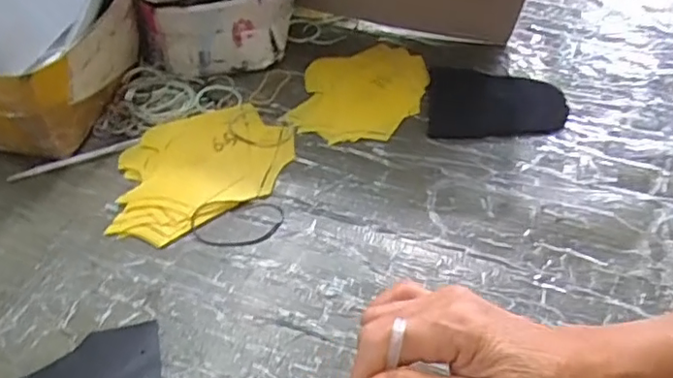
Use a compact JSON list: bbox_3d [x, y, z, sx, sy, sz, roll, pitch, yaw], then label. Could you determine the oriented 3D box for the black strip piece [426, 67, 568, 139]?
[{"bbox_3d":[0.149,-0.082,0.554,0.127,0.005,0.090,2,47,1],"label":"black strip piece"}]

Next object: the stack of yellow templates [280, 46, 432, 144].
[{"bbox_3d":[0.026,-0.099,0.570,0.111,0.011,0.146,14,48,12],"label":"stack of yellow templates"}]

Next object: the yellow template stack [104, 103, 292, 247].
[{"bbox_3d":[-0.115,-0.020,0.497,0.157,0.011,0.112,-27,52,-24],"label":"yellow template stack"}]

